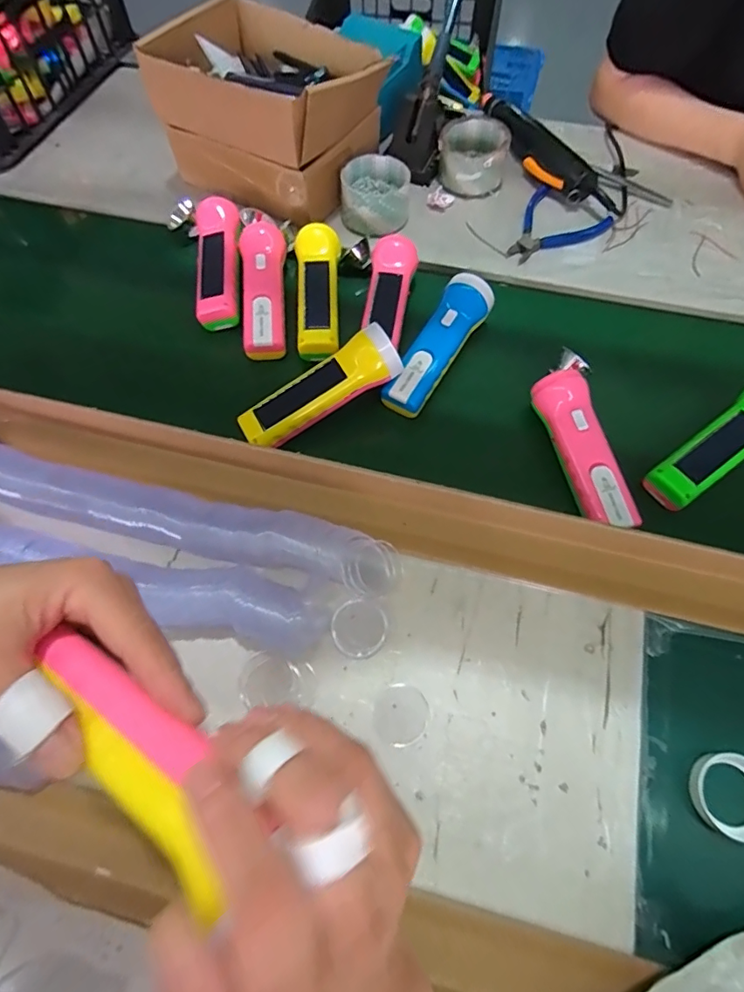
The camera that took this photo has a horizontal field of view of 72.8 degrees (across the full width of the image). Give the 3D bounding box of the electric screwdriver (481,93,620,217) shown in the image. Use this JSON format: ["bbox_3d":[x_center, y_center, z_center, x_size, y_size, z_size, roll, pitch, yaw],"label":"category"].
[{"bbox_3d":[0.212,-0.444,0.654,0.064,0.031,0.259,-29,71,-14],"label":"electric screwdriver"}]

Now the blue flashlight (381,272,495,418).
[{"bbox_3d":[0.072,-0.155,0.523,0.048,0.047,0.170,29,70,12],"label":"blue flashlight"}]

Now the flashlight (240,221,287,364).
[{"bbox_3d":[-0.114,-0.227,0.552,0.052,0.034,0.165,-5,67,-5],"label":"flashlight"}]

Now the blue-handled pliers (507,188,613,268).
[{"bbox_3d":[0.221,-0.324,0.614,0.102,0.012,0.133,34,69,12],"label":"blue-handled pliers"}]

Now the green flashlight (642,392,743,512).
[{"bbox_3d":[0.329,-0.048,0.469,0.166,0.042,0.049,-35,73,-16],"label":"green flashlight"}]

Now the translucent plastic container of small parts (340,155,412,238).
[{"bbox_3d":[0.005,-0.361,0.613,0.082,0.049,0.091,4,67,-1],"label":"translucent plastic container of small parts"}]

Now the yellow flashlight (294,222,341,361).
[{"bbox_3d":[-0.059,-0.227,0.549,0.050,0.038,0.168,0,67,-3],"label":"yellow flashlight"}]

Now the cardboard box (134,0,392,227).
[{"bbox_3d":[-0.113,-0.474,0.616,0.226,0.138,0.215,32,69,11],"label":"cardboard box"}]

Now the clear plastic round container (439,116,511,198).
[{"bbox_3d":[0.129,-0.438,0.649,0.088,0.047,0.090,8,67,1],"label":"clear plastic round container"}]

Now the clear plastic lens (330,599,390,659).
[{"bbox_3d":[-0.010,0.109,0.415,0.045,0.006,0.044,1,67,-2],"label":"clear plastic lens"}]

